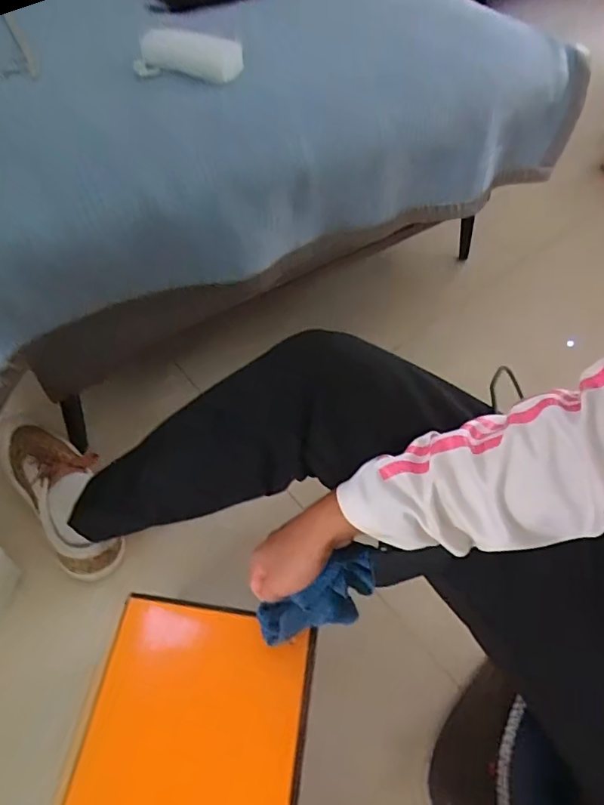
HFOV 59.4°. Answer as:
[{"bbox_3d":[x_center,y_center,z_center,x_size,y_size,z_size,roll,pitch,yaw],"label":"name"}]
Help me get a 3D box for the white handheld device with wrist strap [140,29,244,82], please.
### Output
[{"bbox_3d":[-0.134,-0.438,0.666,0.129,0.043,0.023,-8,55,-26],"label":"white handheld device with wrist strap"}]

